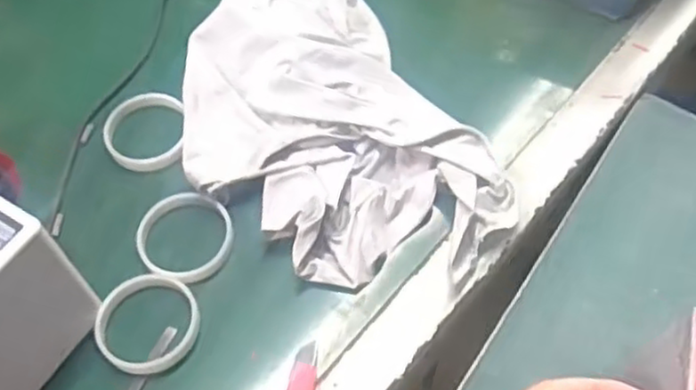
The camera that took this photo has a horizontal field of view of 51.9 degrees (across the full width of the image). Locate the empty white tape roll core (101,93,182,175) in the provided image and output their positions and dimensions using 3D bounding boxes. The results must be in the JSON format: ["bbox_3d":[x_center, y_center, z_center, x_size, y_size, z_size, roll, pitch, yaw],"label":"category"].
[{"bbox_3d":[-0.200,-0.062,0.700,0.075,0.015,0.082,-1,59,1],"label":"empty white tape roll core"}]

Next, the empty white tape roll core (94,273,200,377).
[{"bbox_3d":[-0.165,0.106,0.592,0.079,0.014,0.082,12,60,8],"label":"empty white tape roll core"}]

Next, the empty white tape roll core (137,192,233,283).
[{"bbox_3d":[-0.146,0.036,0.633,0.083,0.013,0.081,-1,59,1],"label":"empty white tape roll core"}]

